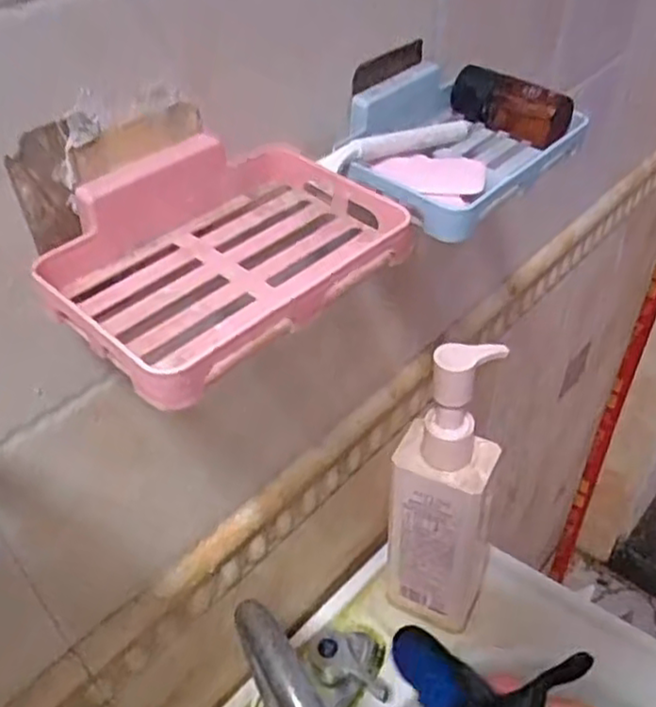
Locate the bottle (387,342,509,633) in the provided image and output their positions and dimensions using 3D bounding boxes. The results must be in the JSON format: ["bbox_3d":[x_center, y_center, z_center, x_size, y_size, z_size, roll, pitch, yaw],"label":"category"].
[{"bbox_3d":[0.085,0.109,0.498,0.075,0.271,0.057,7,43,10],"label":"bottle"}]

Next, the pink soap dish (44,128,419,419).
[{"bbox_3d":[-0.039,-0.041,0.251,0.091,0.035,0.125,30,51,31],"label":"pink soap dish"}]

